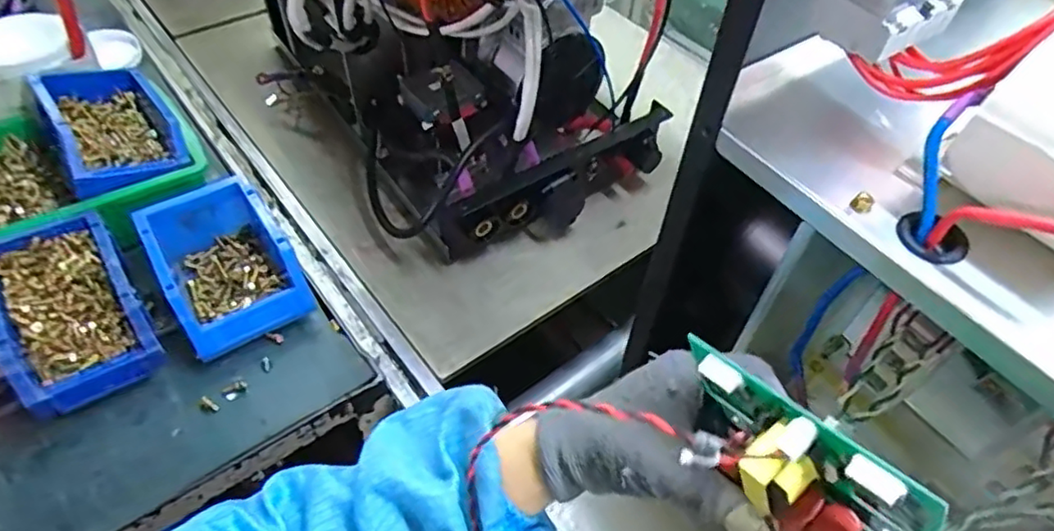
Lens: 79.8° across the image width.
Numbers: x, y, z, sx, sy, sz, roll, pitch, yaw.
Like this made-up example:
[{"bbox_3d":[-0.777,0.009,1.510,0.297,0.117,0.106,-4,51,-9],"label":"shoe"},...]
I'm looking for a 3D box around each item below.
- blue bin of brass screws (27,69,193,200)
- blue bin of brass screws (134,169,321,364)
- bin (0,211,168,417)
[{"bbox_3d":[-0.424,-0.145,0.640,0.111,0.059,0.166,-28,58,-24],"label":"blue bin of brass screws"},{"bbox_3d":[-0.284,-0.002,0.597,0.109,0.068,0.155,-27,58,-23],"label":"blue bin of brass screws"},{"bbox_3d":[-0.400,0.036,0.552,0.105,0.057,0.166,-26,57,-23],"label":"bin"}]

